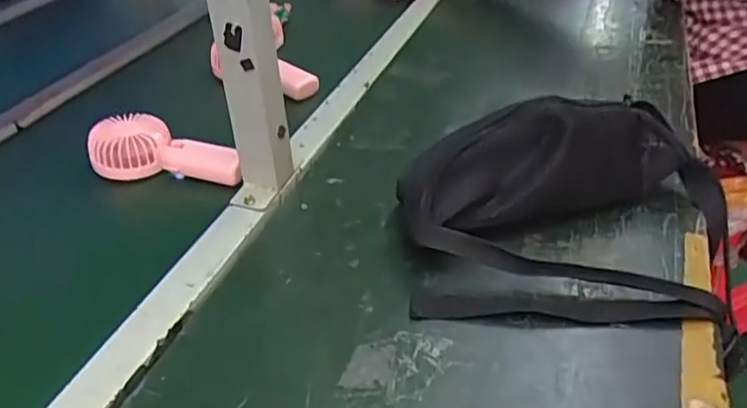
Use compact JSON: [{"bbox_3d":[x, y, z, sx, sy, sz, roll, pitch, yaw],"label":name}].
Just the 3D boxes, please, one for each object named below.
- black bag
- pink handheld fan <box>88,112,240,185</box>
[{"bbox_3d":[0.174,-0.005,0.542,0.300,0.097,0.223,-4,35,-1],"label":"black bag"},{"bbox_3d":[-0.224,-0.057,0.677,0.163,0.044,0.071,13,38,22],"label":"pink handheld fan"}]

